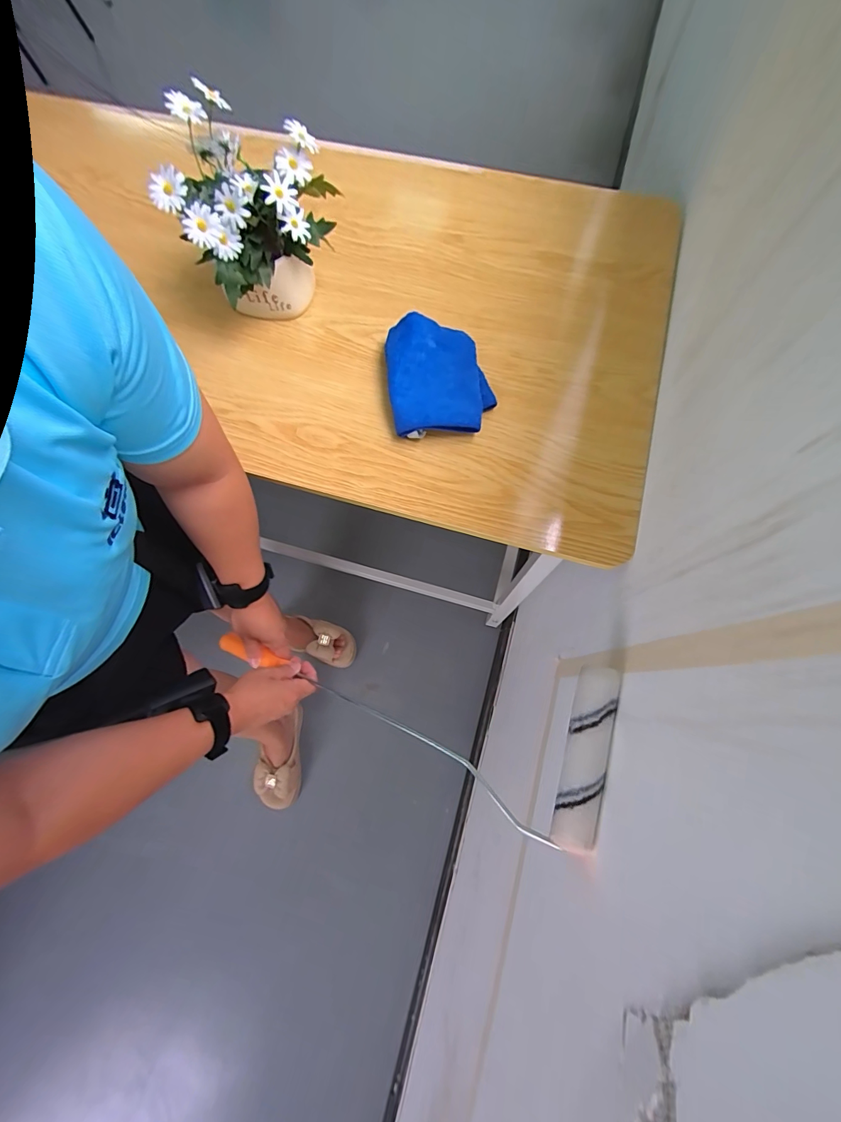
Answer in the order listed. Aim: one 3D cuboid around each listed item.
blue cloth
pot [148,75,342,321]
[{"bbox_3d":[0.022,-0.216,0.484,0.122,0.048,0.143,-5,72,0],"label":"blue cloth"},{"bbox_3d":[-0.174,-0.379,0.473,0.137,0.181,0.163,4,73,3],"label":"pot"}]

